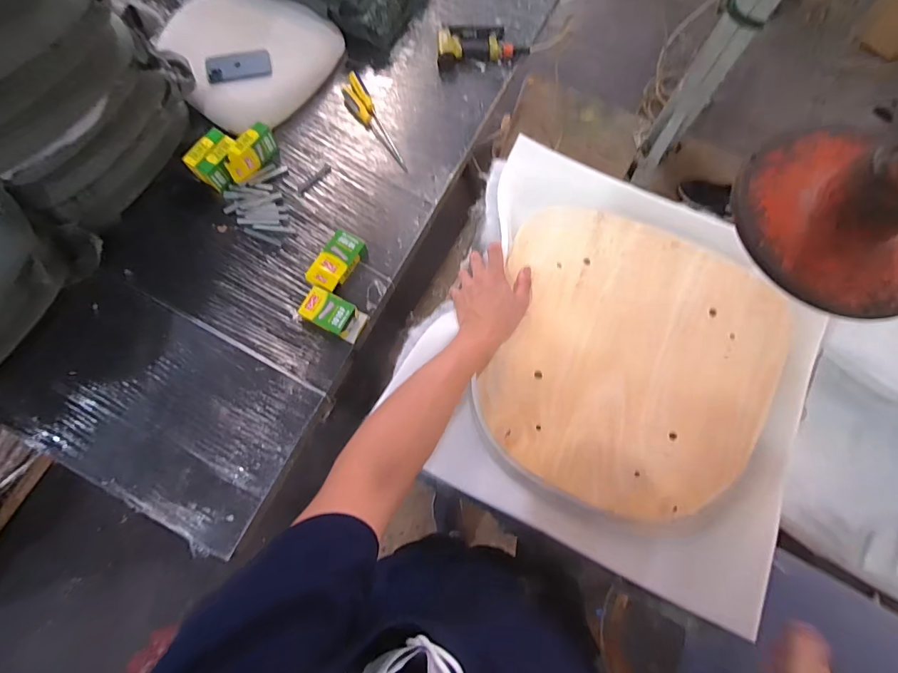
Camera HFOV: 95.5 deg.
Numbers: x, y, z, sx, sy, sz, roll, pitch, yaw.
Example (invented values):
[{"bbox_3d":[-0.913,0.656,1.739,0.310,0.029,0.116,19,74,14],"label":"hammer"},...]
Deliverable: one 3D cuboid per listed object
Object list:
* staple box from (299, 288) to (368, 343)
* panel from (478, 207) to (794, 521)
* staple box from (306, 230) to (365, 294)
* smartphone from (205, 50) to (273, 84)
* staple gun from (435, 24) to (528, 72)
[{"bbox_3d":[-0.263,-0.049,0.929,0.143,0.039,0.079,27,76,5],"label":"staple box"},{"bbox_3d":[0.264,0.022,0.599,0.408,0.024,0.421,25,76,5],"label":"panel"},{"bbox_3d":[-0.265,-0.174,0.961,0.087,0.042,0.149,29,76,6],"label":"staple box"},{"bbox_3d":[-0.535,-0.689,1.039,0.156,0.008,0.058,-15,110,-8],"label":"smartphone"},{"bbox_3d":[0.090,-0.821,1.136,0.252,0.043,0.139,-6,75,-3],"label":"staple gun"}]

